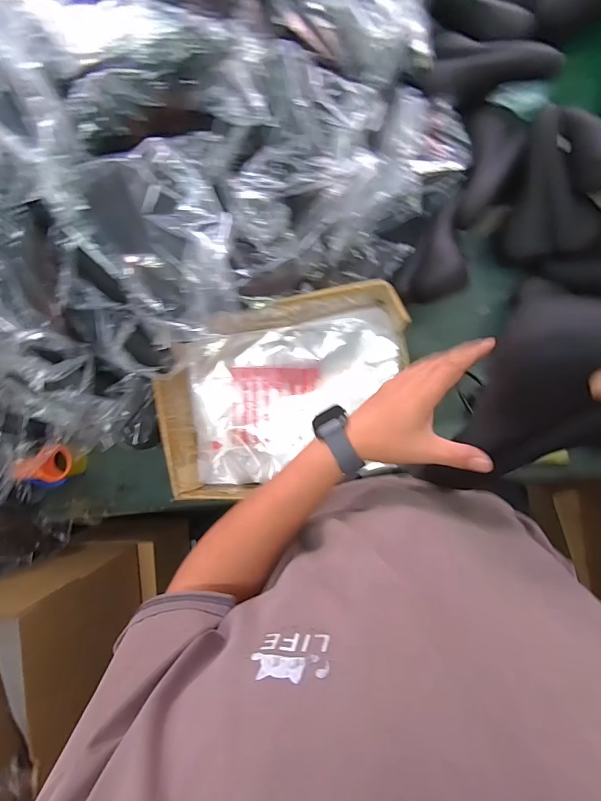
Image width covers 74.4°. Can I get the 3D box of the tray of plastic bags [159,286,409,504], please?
[{"bbox_3d":[-0.024,-0.007,0.692,0.416,0.167,0.287,-10,88,9],"label":"tray of plastic bags"}]

